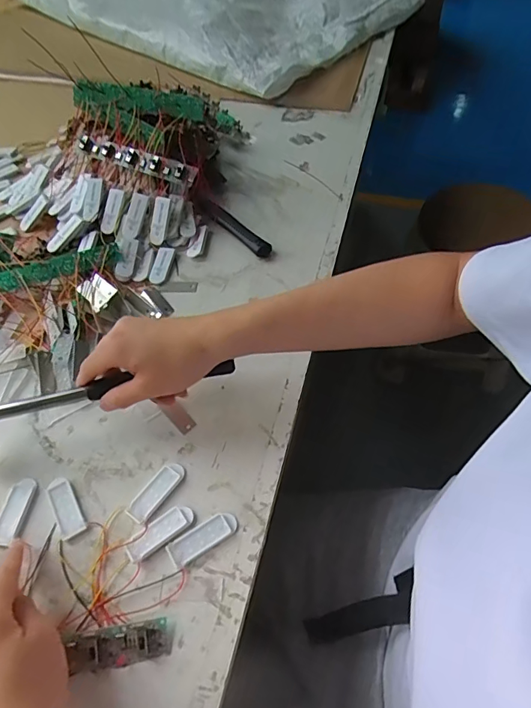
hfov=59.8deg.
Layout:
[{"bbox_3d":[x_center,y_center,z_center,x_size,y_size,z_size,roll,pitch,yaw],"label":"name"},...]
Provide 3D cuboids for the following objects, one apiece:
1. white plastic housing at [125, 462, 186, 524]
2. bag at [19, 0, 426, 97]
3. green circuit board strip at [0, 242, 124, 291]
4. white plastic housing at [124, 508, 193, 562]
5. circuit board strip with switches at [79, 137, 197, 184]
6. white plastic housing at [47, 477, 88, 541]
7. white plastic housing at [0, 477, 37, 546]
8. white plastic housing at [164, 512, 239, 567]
[{"bbox_3d":[-0.095,0.119,0.401,0.023,0.005,0.057,31,59,20],"label":"white plastic housing"},{"bbox_3d":[-0.130,-0.859,1.069,0.822,0.102,0.582,37,62,24],"label":"bag"},{"bbox_3d":[-0.257,-0.100,0.537,0.175,0.011,0.032,-19,77,-14],"label":"green circuit board strip"},{"bbox_3d":[-0.086,0.146,0.379,0.058,0.006,0.021,-34,61,-23],"label":"white plastic housing"},{"bbox_3d":[-0.166,-0.250,0.588,0.166,0.021,0.026,19,59,17],"label":"circuit board strip with switches"},{"bbox_3d":[-0.172,0.131,0.398,0.020,0.004,0.056,-26,58,-18],"label":"white plastic housing"},{"bbox_3d":[-0.217,0.134,0.398,0.025,0.004,0.056,4,54,3],"label":"white plastic housing"},{"bbox_3d":[-0.050,0.150,0.376,0.057,0.004,0.021,-25,58,-18],"label":"white plastic housing"}]

